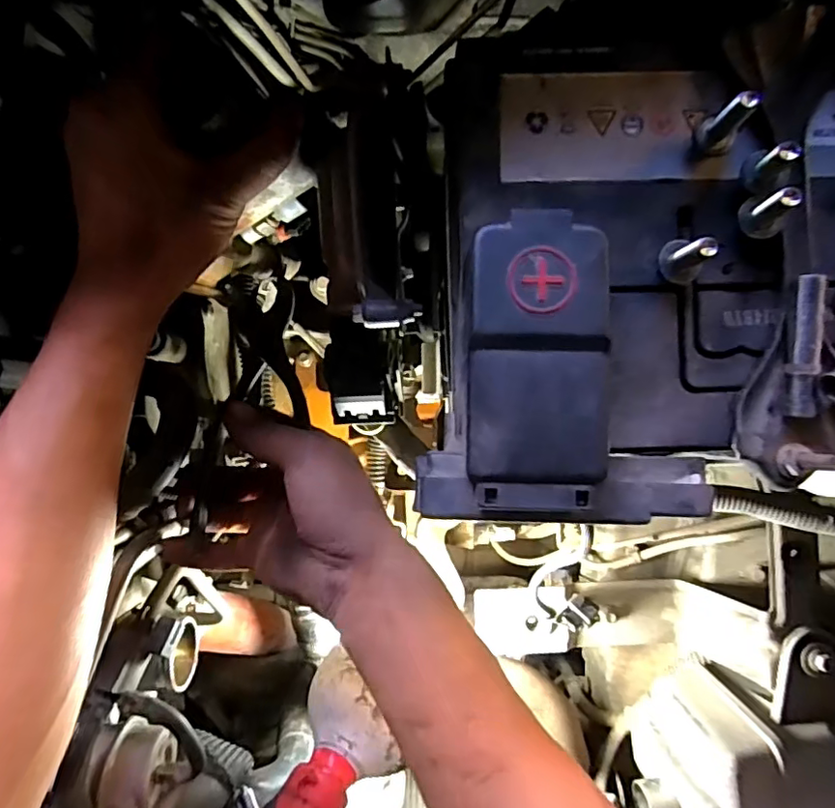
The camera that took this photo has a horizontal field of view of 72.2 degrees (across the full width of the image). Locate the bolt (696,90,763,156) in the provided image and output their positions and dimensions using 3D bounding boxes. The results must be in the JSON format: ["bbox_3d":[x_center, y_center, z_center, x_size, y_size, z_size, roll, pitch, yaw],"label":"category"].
[{"bbox_3d":[0.111,-0.100,0.204,0.010,0.033,0.013,-43,89,-1],"label":"bolt"}]

